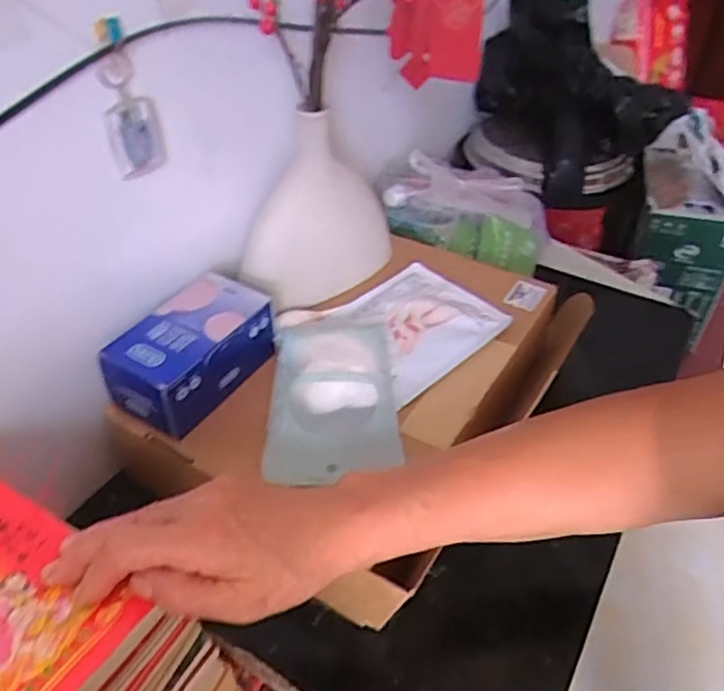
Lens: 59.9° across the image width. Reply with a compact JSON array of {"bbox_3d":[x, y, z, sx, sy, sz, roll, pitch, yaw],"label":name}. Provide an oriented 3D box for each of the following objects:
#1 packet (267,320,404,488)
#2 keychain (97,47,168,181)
[{"bbox_3d":[-0.024,0.034,0.503,0.098,0.024,0.159,-3,41,-3],"label":"packet"},{"bbox_3d":[-0.164,-0.163,0.451,0.014,0.086,0.037,24,46,26],"label":"keychain"}]

